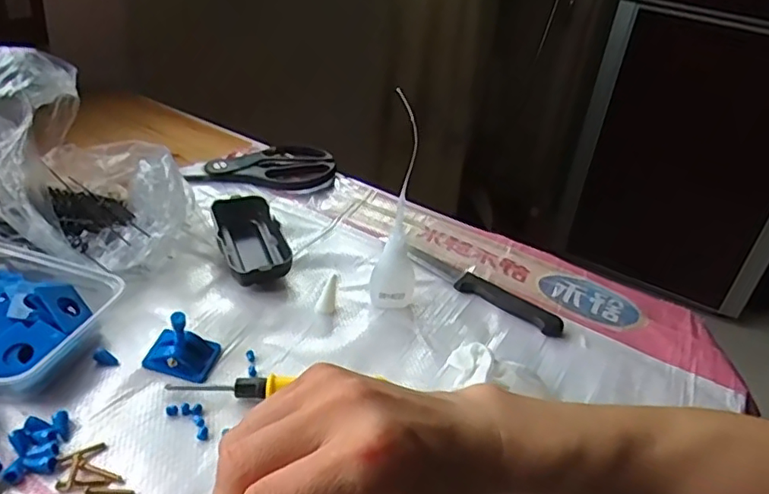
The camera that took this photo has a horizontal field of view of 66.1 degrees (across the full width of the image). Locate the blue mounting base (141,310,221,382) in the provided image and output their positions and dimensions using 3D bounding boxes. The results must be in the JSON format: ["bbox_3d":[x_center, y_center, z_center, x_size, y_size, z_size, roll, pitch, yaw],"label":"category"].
[{"bbox_3d":[-0.140,0.062,0.405,0.044,0.044,0.035,12,36,9],"label":"blue mounting base"}]

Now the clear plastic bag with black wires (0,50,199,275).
[{"bbox_3d":[-0.270,-0.075,0.495,0.223,0.145,0.162,9,35,5],"label":"clear plastic bag with black wires"}]

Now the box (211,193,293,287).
[{"bbox_3d":[-0.118,-0.008,0.520,0.049,0.029,0.117,-11,38,-22],"label":"box"}]

